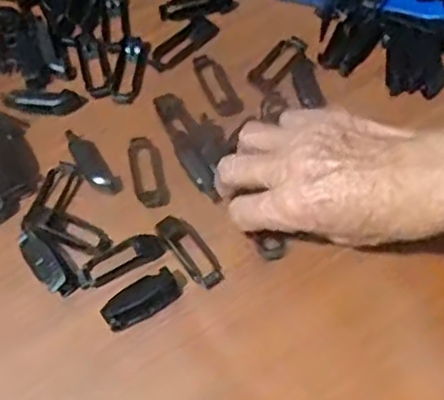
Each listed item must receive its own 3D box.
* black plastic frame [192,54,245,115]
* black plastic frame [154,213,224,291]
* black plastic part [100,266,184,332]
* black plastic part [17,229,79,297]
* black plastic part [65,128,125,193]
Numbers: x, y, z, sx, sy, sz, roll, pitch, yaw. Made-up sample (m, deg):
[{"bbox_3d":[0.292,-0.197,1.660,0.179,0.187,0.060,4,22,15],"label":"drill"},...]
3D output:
[{"bbox_3d":[-0.003,-0.085,0.519,0.021,0.005,0.056,-23,62,-9],"label":"black plastic frame"},{"bbox_3d":[-0.020,0.031,0.447,0.022,0.007,0.056,-38,65,-16],"label":"black plastic frame"},{"bbox_3d":[-0.048,0.060,0.427,0.049,0.014,0.018,-33,64,-14],"label":"black plastic part"},{"bbox_3d":[-0.110,0.039,0.446,0.021,0.014,0.049,-37,65,-16],"label":"black plastic part"},{"bbox_3d":[-0.090,-0.027,0.483,0.019,0.006,0.060,-33,64,-14],"label":"black plastic part"}]

